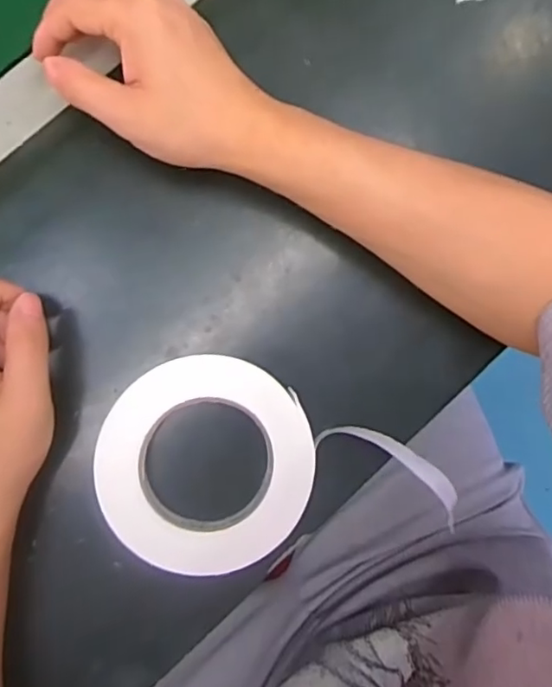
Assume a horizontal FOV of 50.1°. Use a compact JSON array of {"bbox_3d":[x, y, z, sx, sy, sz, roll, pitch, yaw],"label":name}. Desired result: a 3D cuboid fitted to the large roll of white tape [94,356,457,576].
[{"bbox_3d":[0.000,0.095,0.379,0.226,0.034,0.129,25,87,-4],"label":"large roll of white tape"}]

